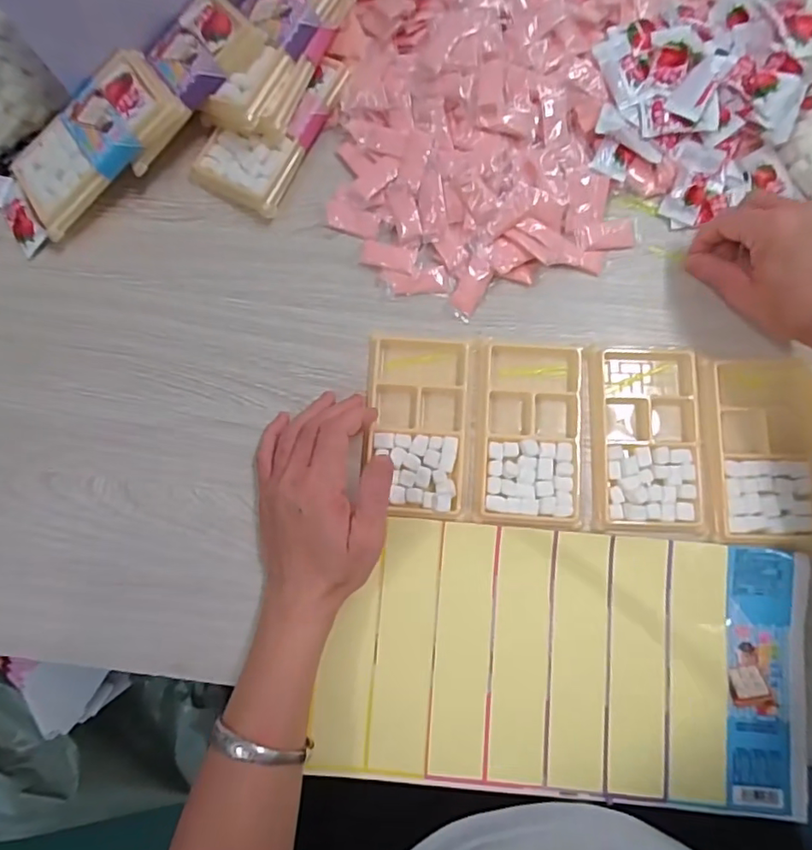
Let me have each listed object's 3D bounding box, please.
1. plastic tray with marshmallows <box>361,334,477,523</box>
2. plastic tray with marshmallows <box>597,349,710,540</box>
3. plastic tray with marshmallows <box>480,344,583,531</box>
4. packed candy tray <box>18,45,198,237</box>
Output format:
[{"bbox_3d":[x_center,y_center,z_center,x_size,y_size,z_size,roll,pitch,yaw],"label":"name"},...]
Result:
[{"bbox_3d":[0.009,0.000,0.395,0.077,0.012,0.131,4,80,2],"label":"plastic tray with marshmallows"},{"bbox_3d":[0.179,0.011,0.391,0.077,0.012,0.133,2,80,1],"label":"plastic tray with marshmallows"},{"bbox_3d":[0.092,0.006,0.393,0.071,0.011,0.133,3,80,2],"label":"plastic tray with marshmallows"},{"bbox_3d":[-0.232,-0.213,0.405,0.137,0.020,0.078,-39,76,10],"label":"packed candy tray"}]

